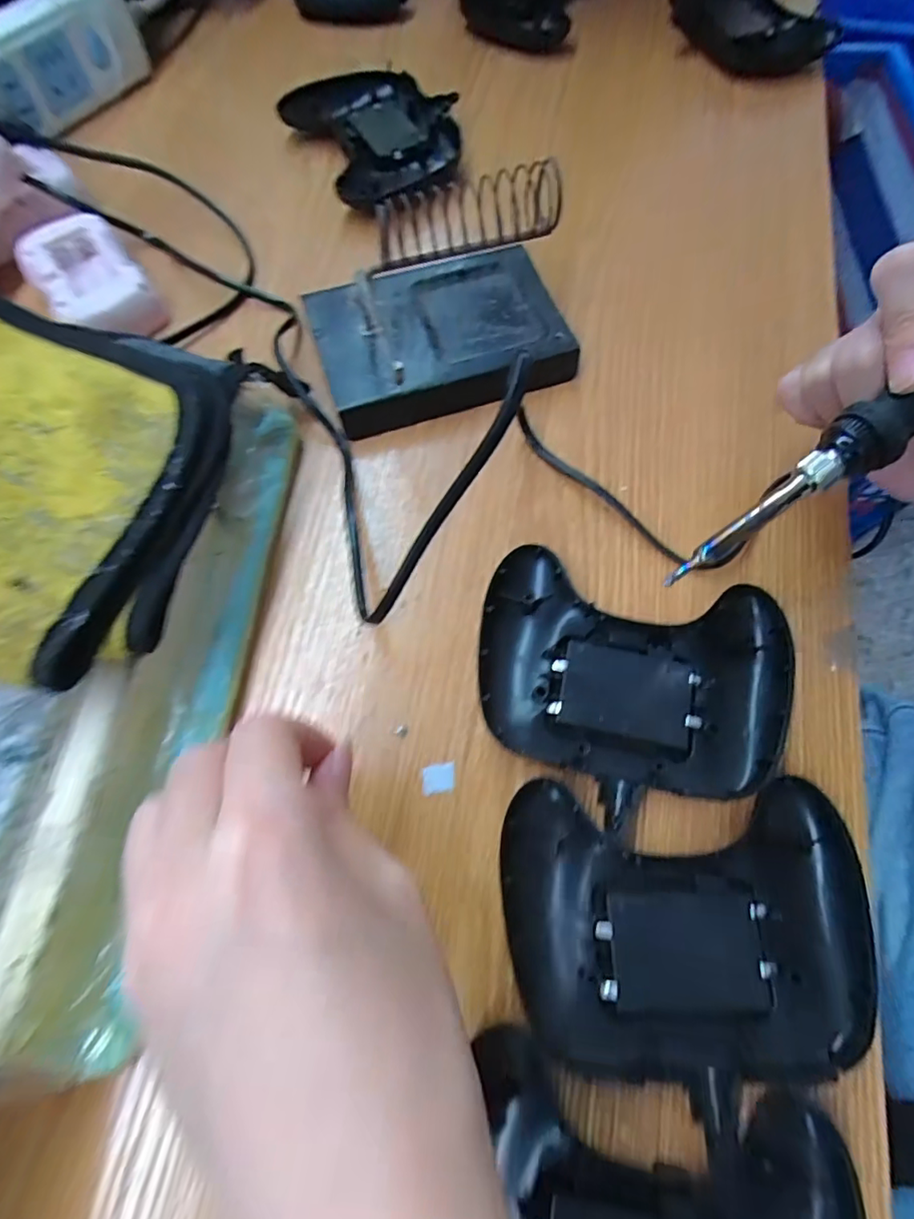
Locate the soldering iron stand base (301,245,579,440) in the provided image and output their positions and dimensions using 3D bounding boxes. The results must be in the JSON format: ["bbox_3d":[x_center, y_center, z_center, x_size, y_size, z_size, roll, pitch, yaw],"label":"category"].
[{"bbox_3d":[-0.009,-0.144,0.295,0.124,0.029,0.082,-18,70,-7],"label":"soldering iron stand base"}]

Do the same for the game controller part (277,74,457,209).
[{"bbox_3d":[-0.049,-0.306,0.365,0.097,0.028,0.115,-26,71,-10],"label":"game controller part"}]

